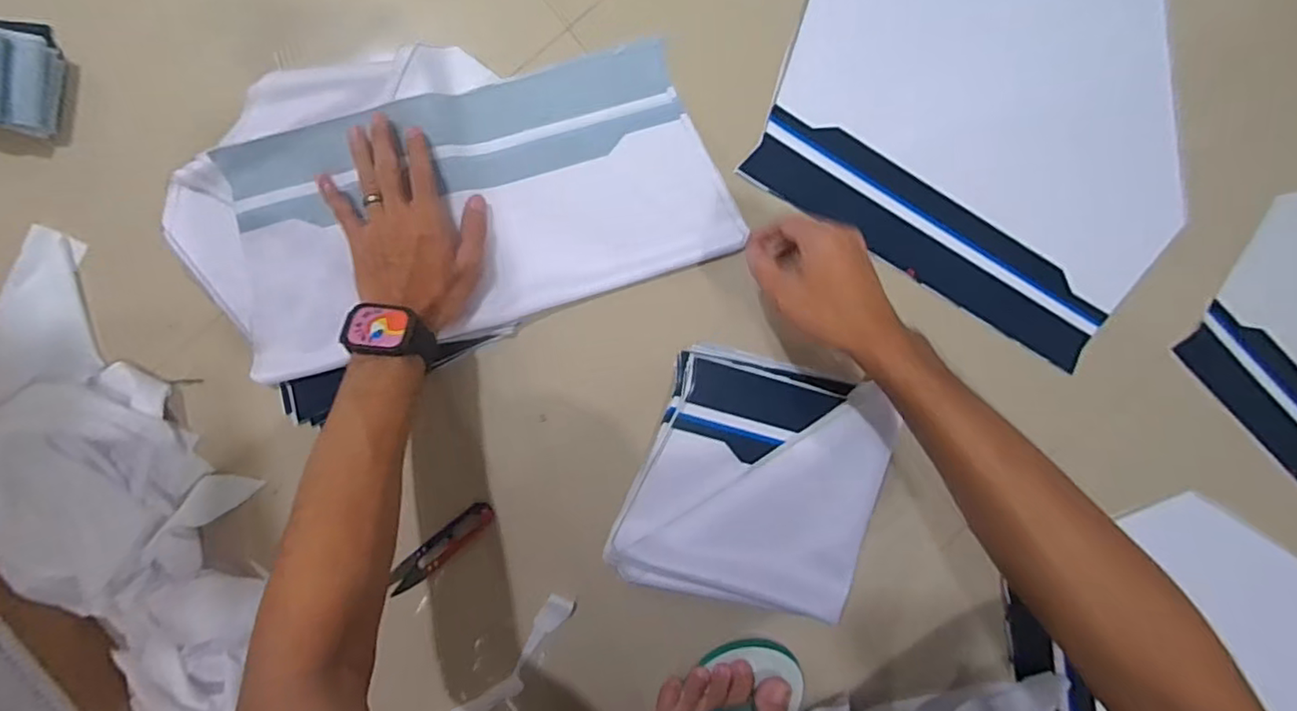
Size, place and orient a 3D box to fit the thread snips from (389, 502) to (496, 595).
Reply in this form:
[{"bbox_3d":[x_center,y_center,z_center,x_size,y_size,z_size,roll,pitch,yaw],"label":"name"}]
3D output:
[{"bbox_3d":[-0.188,0.174,0.557,0.112,0.012,0.024,-39,96,-1],"label":"thread snips"}]

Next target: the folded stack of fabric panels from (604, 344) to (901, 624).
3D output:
[{"bbox_3d":[0.098,0.117,0.565,0.226,0.040,0.222,15,92,-5],"label":"folded stack of fabric panels"}]

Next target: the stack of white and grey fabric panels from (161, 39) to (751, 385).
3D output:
[{"bbox_3d":[-0.159,-0.134,0.536,0.460,0.028,0.243,-8,93,-6],"label":"stack of white and grey fabric panels"}]

